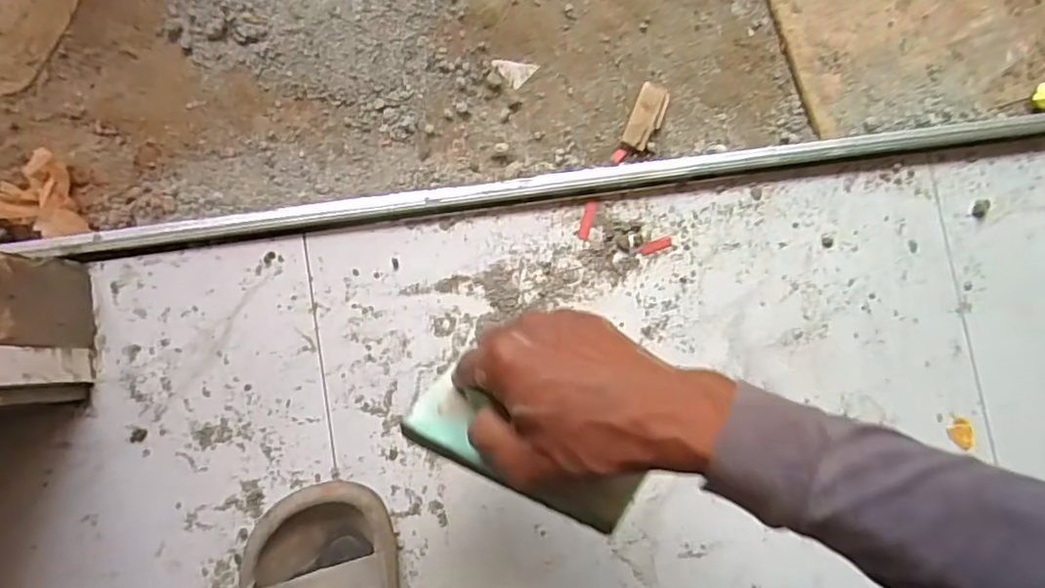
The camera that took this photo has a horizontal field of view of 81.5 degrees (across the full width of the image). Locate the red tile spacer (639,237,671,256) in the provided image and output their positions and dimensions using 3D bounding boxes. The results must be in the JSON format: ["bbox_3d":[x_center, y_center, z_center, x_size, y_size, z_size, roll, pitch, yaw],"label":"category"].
[{"bbox_3d":[0.121,-0.044,0.552,0.031,0.004,0.010,-19,87,-9],"label":"red tile spacer"}]

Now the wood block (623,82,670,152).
[{"bbox_3d":[0.130,-0.184,0.633,0.032,0.010,0.072,21,82,-5],"label":"wood block"}]

